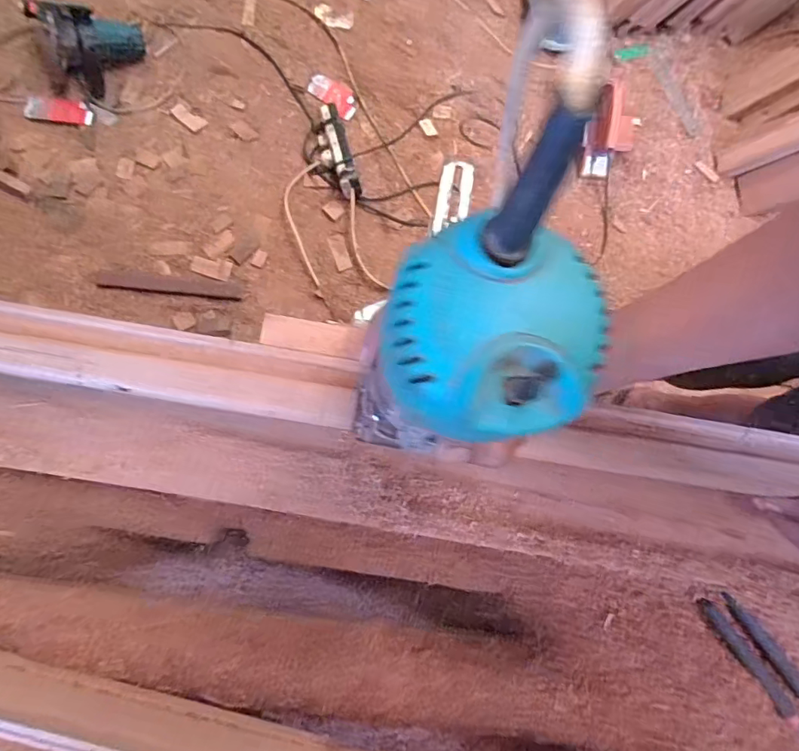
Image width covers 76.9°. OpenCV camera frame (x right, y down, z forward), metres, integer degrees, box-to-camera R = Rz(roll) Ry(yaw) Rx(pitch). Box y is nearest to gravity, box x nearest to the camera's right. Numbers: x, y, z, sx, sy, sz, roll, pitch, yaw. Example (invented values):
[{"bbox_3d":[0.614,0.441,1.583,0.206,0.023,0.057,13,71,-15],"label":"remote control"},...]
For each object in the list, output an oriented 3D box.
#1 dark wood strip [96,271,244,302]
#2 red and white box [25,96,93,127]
[{"bbox_3d":[-0.516,-0.202,1.134,0.311,0.017,0.044,4,75,-3],"label":"dark wood strip"},{"bbox_3d":[-0.891,-0.696,1.319,0.172,0.016,0.066,7,75,-2],"label":"red and white box"}]

